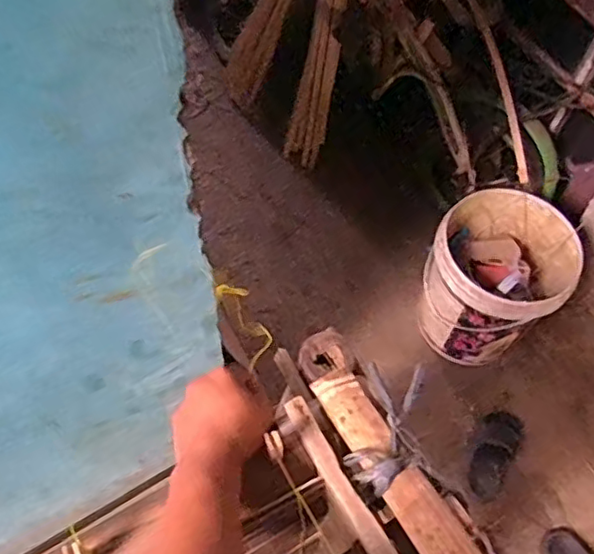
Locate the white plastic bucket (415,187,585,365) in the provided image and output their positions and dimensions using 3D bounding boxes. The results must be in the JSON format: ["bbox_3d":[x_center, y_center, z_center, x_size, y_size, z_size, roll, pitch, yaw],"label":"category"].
[{"bbox_3d":[0.466,0.004,1.493,0.301,0.338,0.309,1,59,-2],"label":"white plastic bucket"}]

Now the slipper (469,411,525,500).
[{"bbox_3d":[0.467,0.420,1.472,0.107,0.060,0.217,26,61,13],"label":"slipper"}]

